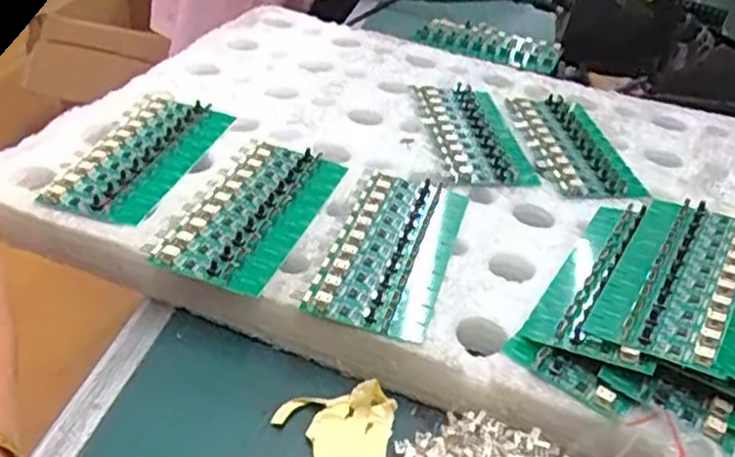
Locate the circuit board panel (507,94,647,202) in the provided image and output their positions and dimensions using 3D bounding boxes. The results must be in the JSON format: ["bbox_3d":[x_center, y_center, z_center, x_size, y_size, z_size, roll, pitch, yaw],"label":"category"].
[{"bbox_3d":[0.147,-0.061,0.527,0.060,0.012,0.140,-1,36,-9],"label":"circuit board panel"}]

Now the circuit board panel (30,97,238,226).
[{"bbox_3d":[-0.139,-0.047,0.459,0.061,0.009,0.137,11,36,8],"label":"circuit board panel"}]

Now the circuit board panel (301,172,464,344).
[{"bbox_3d":[0.015,0.010,0.410,0.061,0.012,0.137,13,36,11],"label":"circuit board panel"}]

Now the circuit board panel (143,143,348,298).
[{"bbox_3d":[-0.064,-0.013,0.424,0.066,0.008,0.135,14,36,12],"label":"circuit board panel"}]

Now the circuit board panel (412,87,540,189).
[{"bbox_3d":[0.076,-0.074,0.533,0.061,0.006,0.147,-1,36,-10],"label":"circuit board panel"}]

